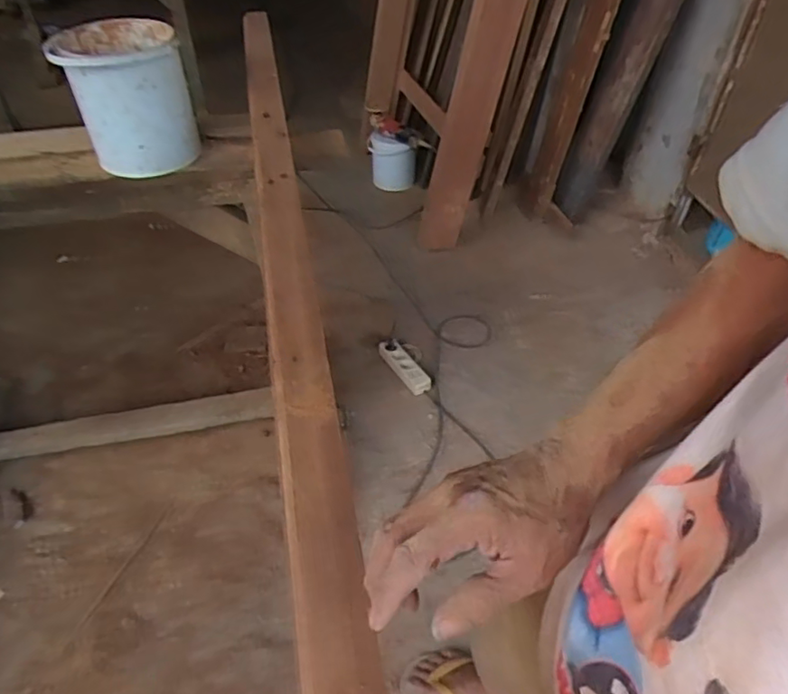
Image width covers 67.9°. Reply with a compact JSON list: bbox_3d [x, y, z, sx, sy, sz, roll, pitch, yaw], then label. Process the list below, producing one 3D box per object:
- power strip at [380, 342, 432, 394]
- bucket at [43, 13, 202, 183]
[{"bbox_3d":[0.034,0.055,1.702,0.066,0.037,0.208,-24,50,-21],"label":"power strip"},{"bbox_3d":[-0.437,-0.419,0.983,0.179,0.189,0.184,-13,47,-12],"label":"bucket"}]

